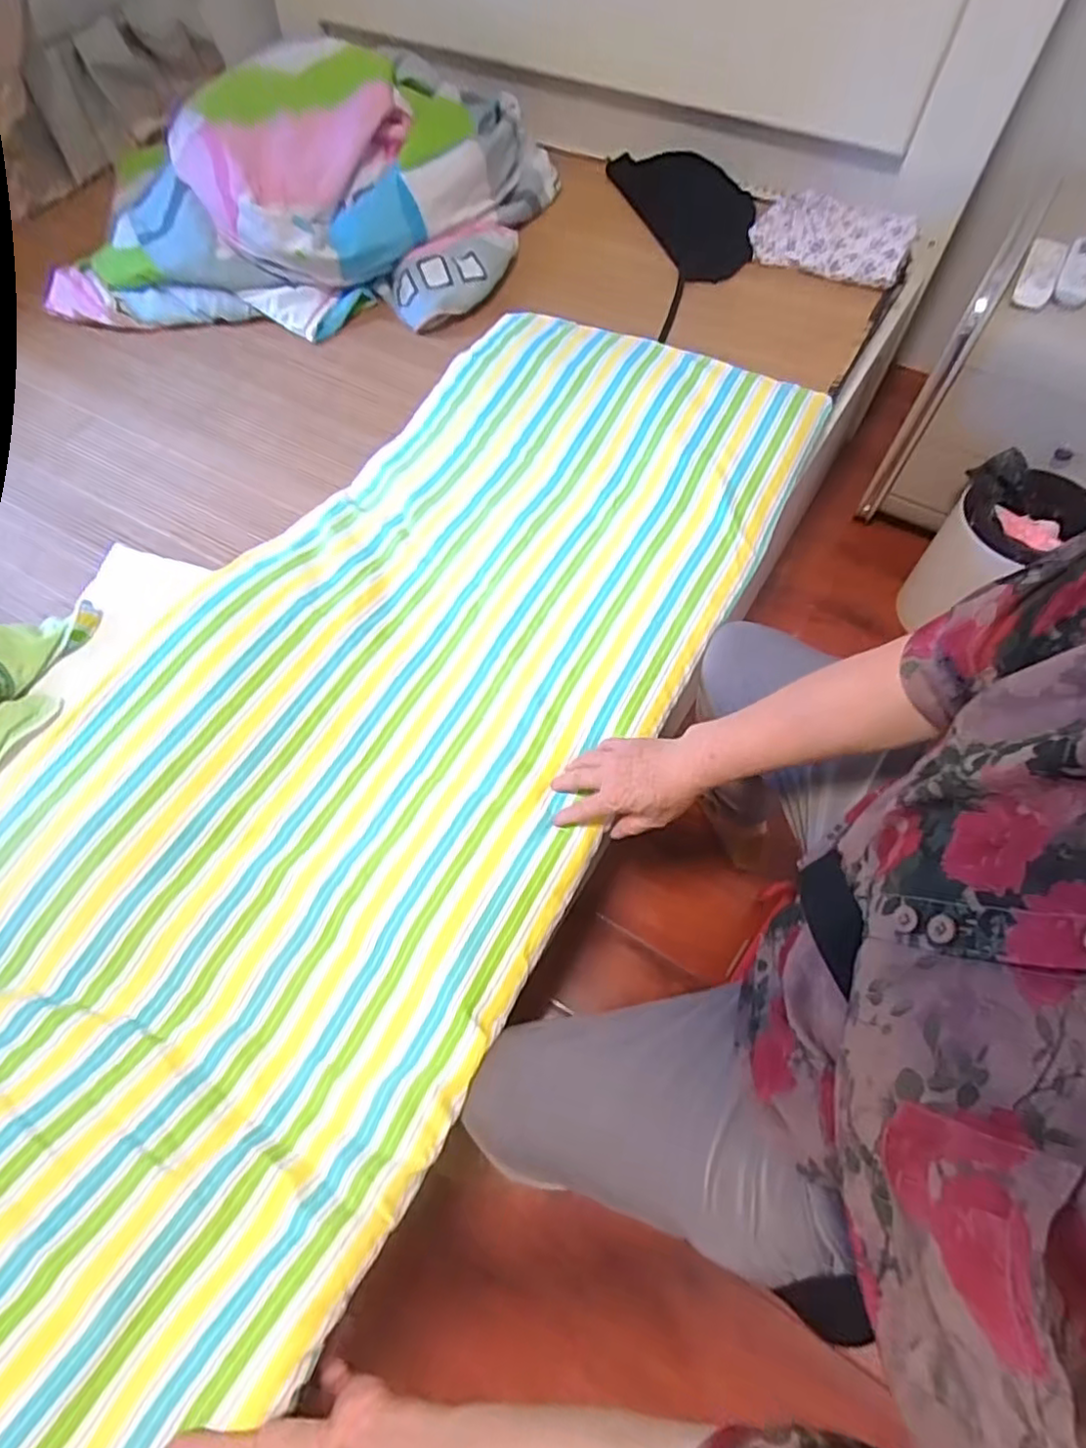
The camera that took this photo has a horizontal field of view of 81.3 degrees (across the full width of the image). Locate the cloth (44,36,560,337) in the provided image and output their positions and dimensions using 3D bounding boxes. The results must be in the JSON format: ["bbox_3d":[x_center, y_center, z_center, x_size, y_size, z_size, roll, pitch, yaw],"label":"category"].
[{"bbox_3d":[-0.392,-0.905,1.037,0.751,0.221,0.472,1,64,2],"label":"cloth"}]

